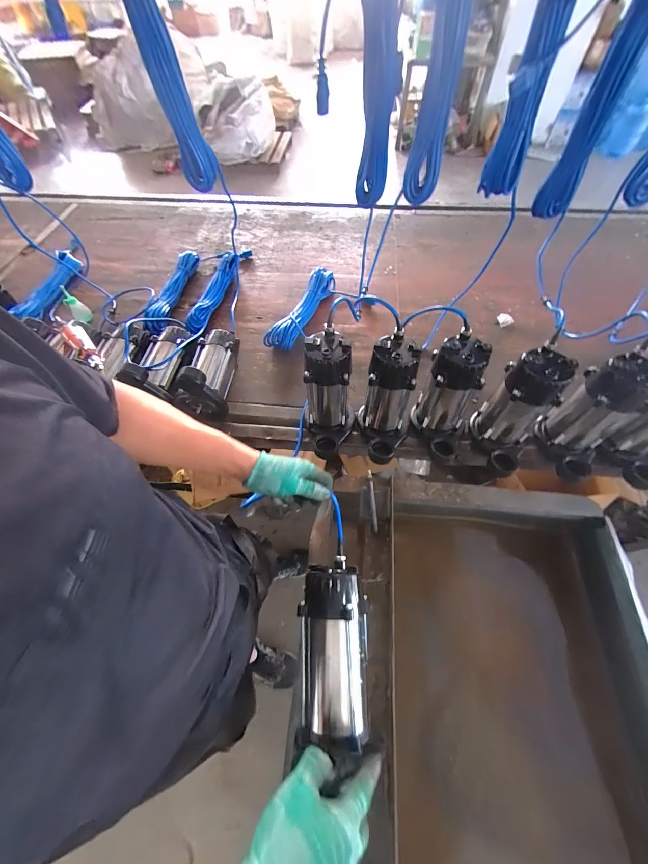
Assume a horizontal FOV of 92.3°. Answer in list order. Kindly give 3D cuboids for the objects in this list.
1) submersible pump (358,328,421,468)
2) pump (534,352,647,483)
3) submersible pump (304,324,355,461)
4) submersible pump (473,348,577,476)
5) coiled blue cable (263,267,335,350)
[{"bbox_3d":[0.132,-0.056,0.639,0.109,0.224,0.159,5,60,5],"label":"submersible pump"},{"bbox_3d":[0.513,-0.016,0.600,0.107,0.236,0.131,25,63,15],"label":"pump"},{"bbox_3d":[0.013,-0.065,0.652,0.110,0.236,0.156,-6,60,-2],"label":"submersible pump"},{"bbox_3d":[0.385,-0.035,0.619,0.135,0.228,0.117,39,68,21],"label":"submersible pump"},{"bbox_3d":[-0.061,-0.381,0.939,0.111,0.057,0.331,18,62,12],"label":"coiled blue cable"}]

